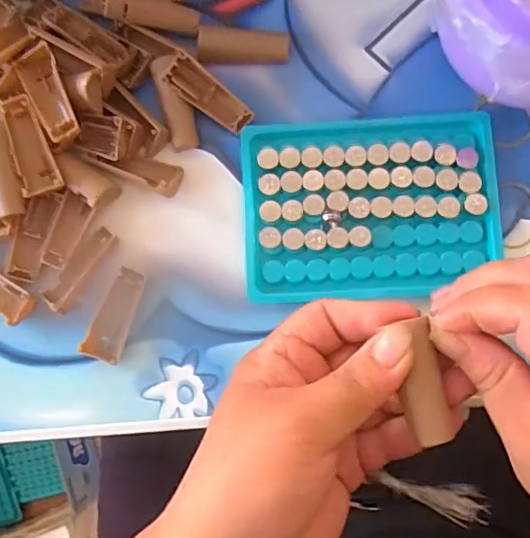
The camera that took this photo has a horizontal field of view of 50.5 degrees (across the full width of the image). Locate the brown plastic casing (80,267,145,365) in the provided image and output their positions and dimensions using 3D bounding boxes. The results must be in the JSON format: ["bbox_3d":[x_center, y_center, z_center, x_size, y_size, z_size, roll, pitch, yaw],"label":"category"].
[{"bbox_3d":[-0.079,0.024,0.295,0.019,0.010,0.049,18,86,4],"label":"brown plastic casing"}]

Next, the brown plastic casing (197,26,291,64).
[{"bbox_3d":[-0.011,-0.121,0.306,0.049,0.009,0.018,1,85,3],"label":"brown plastic casing"}]

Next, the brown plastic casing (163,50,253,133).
[{"bbox_3d":[-0.030,-0.092,0.298,0.049,0.006,0.019,36,114,-16],"label":"brown plastic casing"}]

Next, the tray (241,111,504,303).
[{"bbox_3d":[0.055,-0.033,0.296,0.130,0.008,0.095,-3,84,3],"label":"tray"}]

